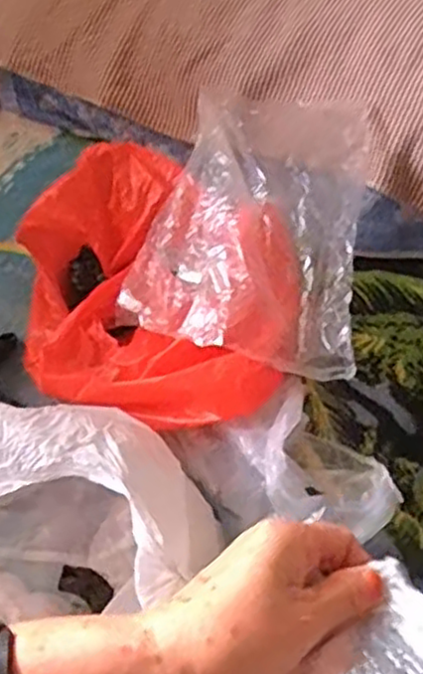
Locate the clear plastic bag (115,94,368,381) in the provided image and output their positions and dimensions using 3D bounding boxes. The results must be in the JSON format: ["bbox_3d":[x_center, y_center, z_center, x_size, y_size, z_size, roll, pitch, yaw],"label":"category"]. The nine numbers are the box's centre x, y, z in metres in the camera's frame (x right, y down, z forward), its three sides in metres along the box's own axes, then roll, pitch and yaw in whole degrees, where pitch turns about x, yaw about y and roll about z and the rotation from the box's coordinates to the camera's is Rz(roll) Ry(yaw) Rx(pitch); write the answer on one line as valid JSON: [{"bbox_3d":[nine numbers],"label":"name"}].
[{"bbox_3d":[0.039,-0.115,0.677,0.205,0.065,0.303,6,54,7],"label":"clear plastic bag"}]

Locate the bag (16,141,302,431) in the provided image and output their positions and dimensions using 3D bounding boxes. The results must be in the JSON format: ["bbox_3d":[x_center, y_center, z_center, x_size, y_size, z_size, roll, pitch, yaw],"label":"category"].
[{"bbox_3d":[-0.062,-0.043,0.674,0.299,0.121,0.221,36,63,25],"label":"bag"}]

